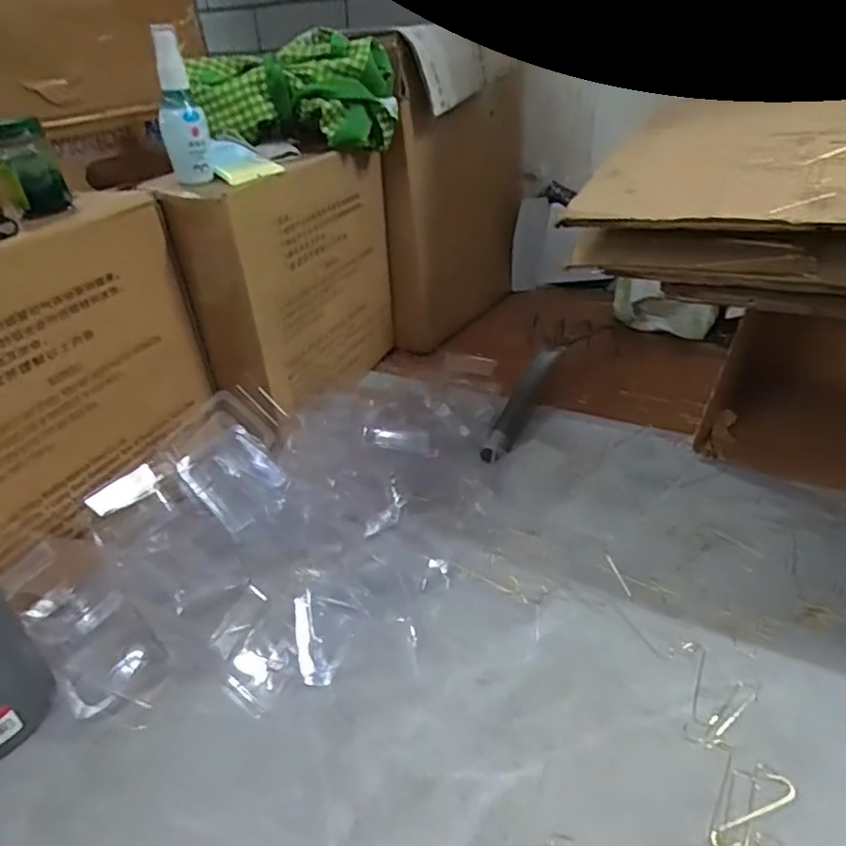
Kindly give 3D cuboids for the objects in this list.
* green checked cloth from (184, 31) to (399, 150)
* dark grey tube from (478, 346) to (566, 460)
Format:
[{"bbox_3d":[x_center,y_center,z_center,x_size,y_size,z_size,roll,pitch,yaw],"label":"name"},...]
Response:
[{"bbox_3d":[-0.133,-0.343,0.655,0.204,0.094,0.097,-8,33,-6],"label":"green checked cloth"},{"bbox_3d":[0.114,-0.029,0.688,0.029,0.029,0.231,12,37,22],"label":"dark grey tube"}]

